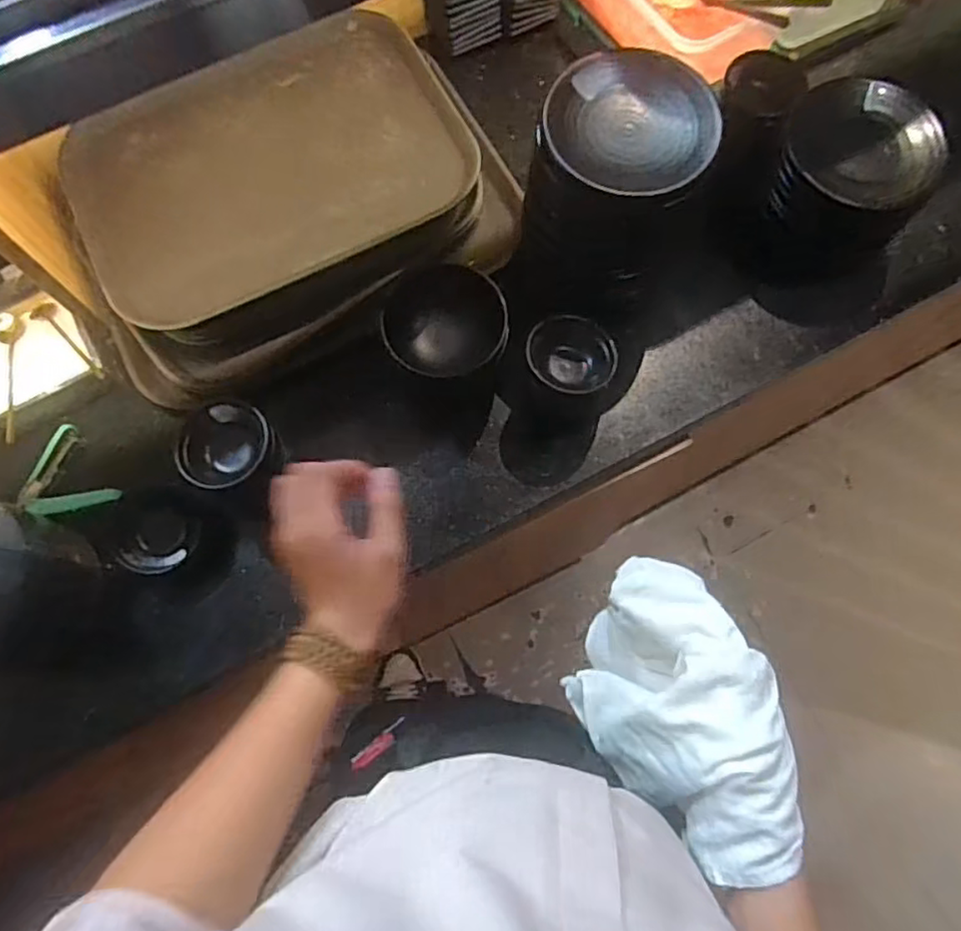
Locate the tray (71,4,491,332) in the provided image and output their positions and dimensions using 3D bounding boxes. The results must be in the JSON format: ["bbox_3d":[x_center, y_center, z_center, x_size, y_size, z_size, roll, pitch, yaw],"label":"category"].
[{"bbox_3d":[-0.224,-0.324,0.663,0.387,0.021,0.284,-26,77,-6],"label":"tray"}]

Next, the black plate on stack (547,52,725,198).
[{"bbox_3d":[0.121,-0.278,0.510,0.134,0.019,0.113,9,75,3],"label":"black plate on stack"}]

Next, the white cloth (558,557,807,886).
[{"bbox_3d":[0.144,0.185,0.498,0.119,0.177,0.209,-25,77,-6],"label":"white cloth"}]

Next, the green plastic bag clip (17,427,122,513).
[{"bbox_3d":[-0.411,0.014,0.615,0.071,0.031,0.092,-38,78,-9],"label":"green plastic bag clip"}]

